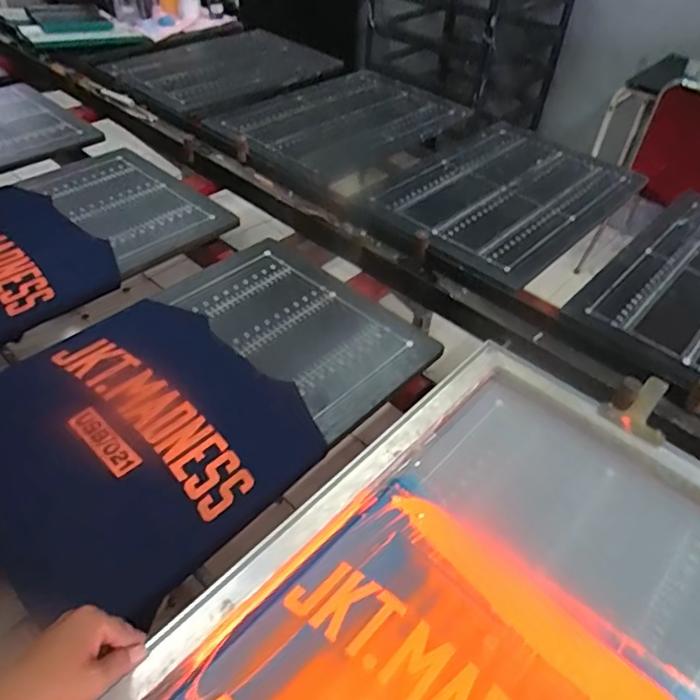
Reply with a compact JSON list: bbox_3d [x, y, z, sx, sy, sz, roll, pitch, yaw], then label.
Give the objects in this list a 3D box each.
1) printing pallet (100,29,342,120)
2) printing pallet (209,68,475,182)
[{"bbox_3d":[-0.355,-0.831,1.624,0.485,0.028,0.603,34,53,26],"label":"printing pallet"},{"bbox_3d":[-0.012,-0.586,1.410,0.408,0.035,0.568,33,52,26],"label":"printing pallet"}]

